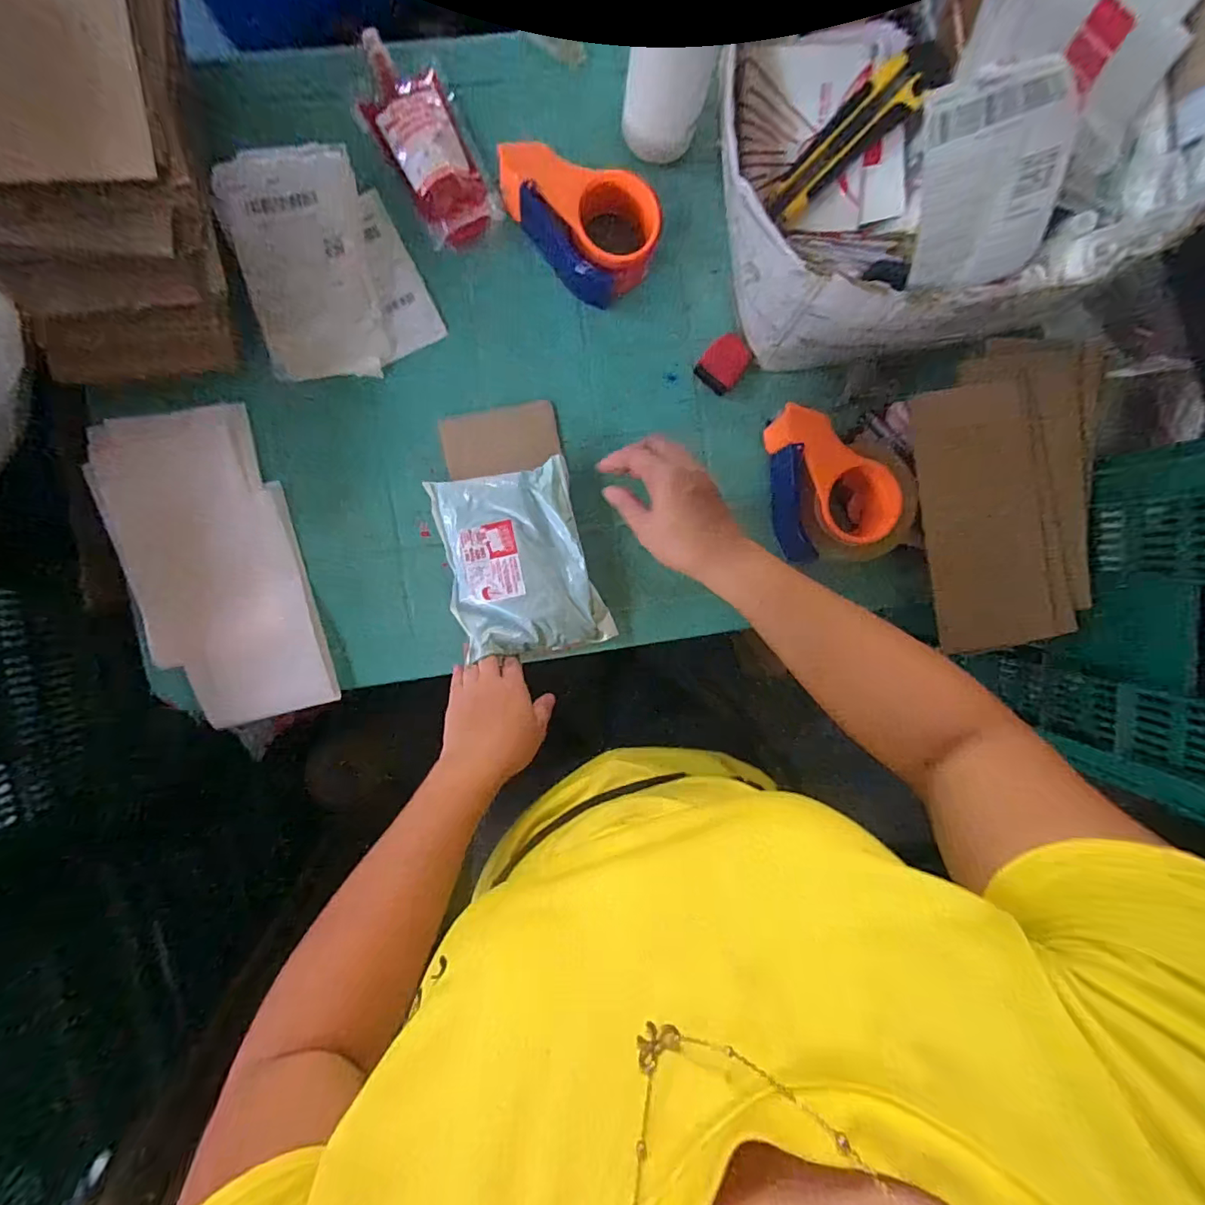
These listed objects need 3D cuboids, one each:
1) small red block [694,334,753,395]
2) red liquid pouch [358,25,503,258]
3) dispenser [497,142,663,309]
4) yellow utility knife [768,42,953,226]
[{"bbox_3d":[0.124,-0.244,0.538,0.042,0.011,0.057,38,92,-6],"label":"small red block"},{"bbox_3d":[-0.167,-0.433,0.500,0.078,0.029,0.190,-32,96,0],"label":"red liquid pouch"},{"bbox_3d":[-0.017,-0.369,0.508,0.099,0.056,0.150,-45,96,1],"label":"dispenser"},{"bbox_3d":[0.196,-0.370,0.419,0.145,0.023,0.037,-37,96,21],"label":"yellow utility knife"}]

